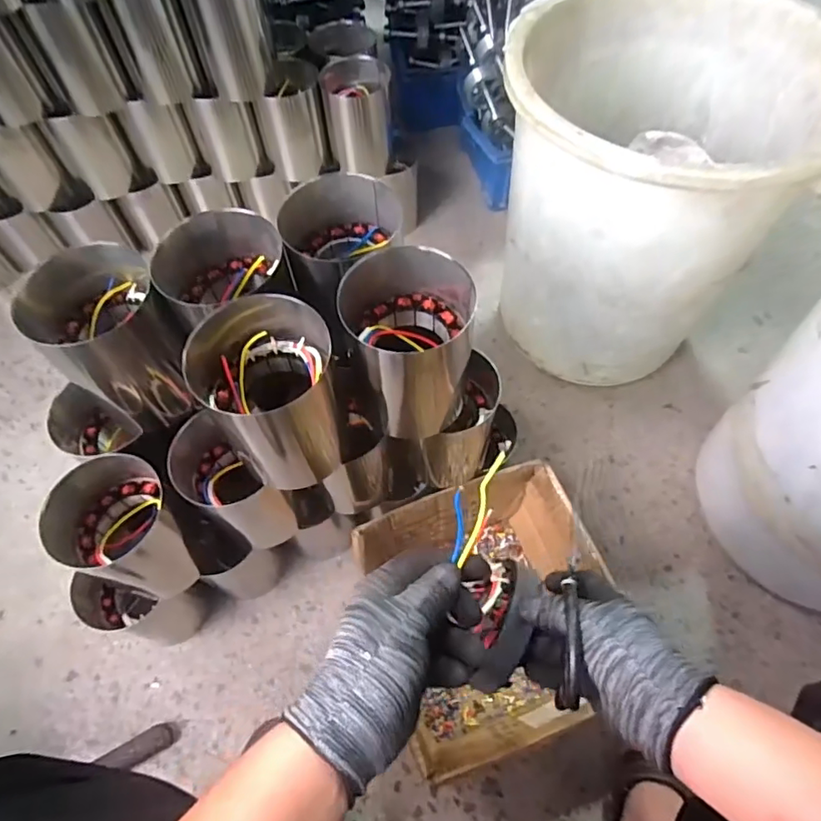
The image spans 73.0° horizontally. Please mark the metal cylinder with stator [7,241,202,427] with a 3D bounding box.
[{"bbox_3d":[-0.301,-0.070,0.575,0.115,0.160,0.114,-38,66,-17],"label":"metal cylinder with stator"}]

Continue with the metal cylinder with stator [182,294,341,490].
[{"bbox_3d":[-0.133,-0.015,0.547,0.114,0.178,0.117,-18,62,-8],"label":"metal cylinder with stator"}]

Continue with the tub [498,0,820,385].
[{"bbox_3d":[0.326,-0.297,0.827,0.382,0.429,0.379,-1,61,1],"label":"tub"}]

